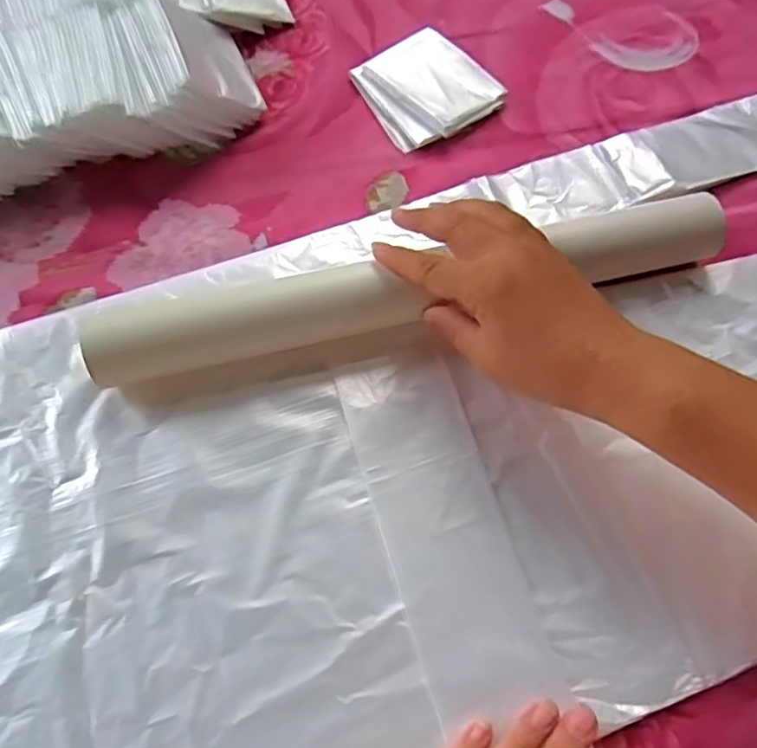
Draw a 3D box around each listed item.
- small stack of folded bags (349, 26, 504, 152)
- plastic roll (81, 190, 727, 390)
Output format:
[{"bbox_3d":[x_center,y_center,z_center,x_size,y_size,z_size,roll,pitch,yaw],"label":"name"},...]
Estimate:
[{"bbox_3d":[0.036,-0.204,0.436,0.084,0.015,0.083,-28,70,-11],"label":"small stack of folded bags"},{"bbox_3d":[0.021,-0.049,0.345,0.351,0.033,0.037,-13,68,-6],"label":"plastic roll"}]

